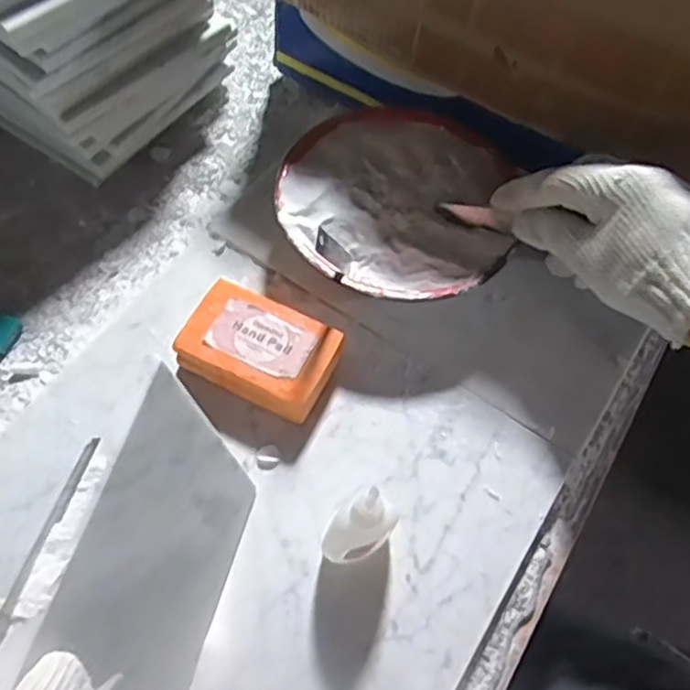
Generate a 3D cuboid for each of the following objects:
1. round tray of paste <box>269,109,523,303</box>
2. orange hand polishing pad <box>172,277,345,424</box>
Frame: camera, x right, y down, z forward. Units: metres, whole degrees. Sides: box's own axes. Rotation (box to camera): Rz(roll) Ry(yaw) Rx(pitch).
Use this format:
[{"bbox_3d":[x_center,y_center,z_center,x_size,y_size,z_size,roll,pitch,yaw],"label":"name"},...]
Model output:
[{"bbox_3d":[0.034,-0.103,0.480,0.153,0.017,0.159,1,63,-2],"label":"round tray of paste"},{"bbox_3d":[-0.054,0.005,0.445,0.093,0.029,0.063,25,64,10],"label":"orange hand polishing pad"}]

